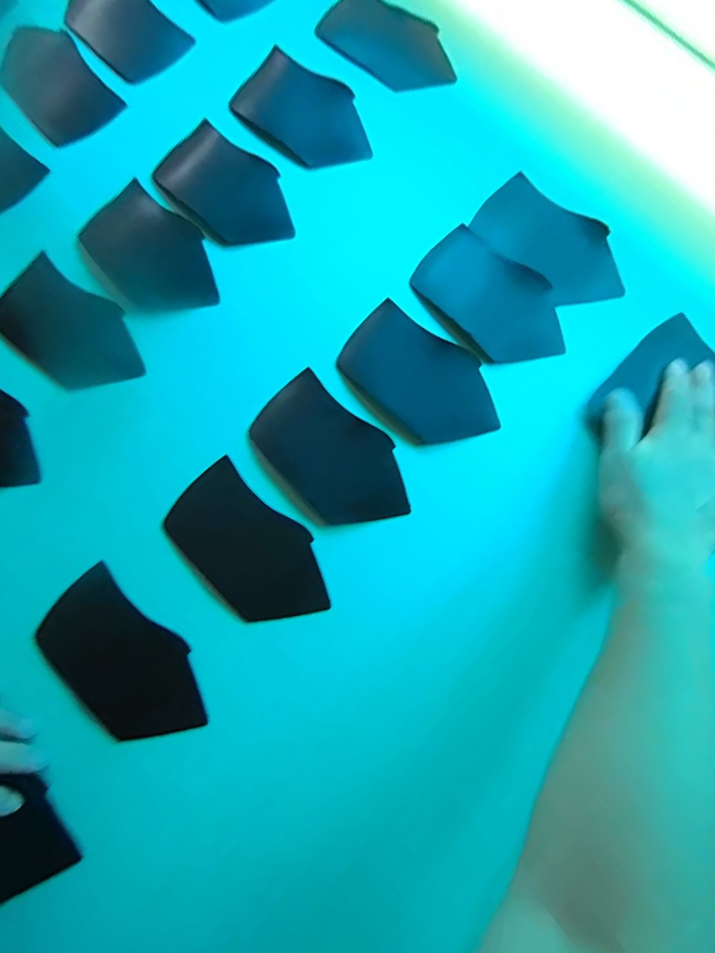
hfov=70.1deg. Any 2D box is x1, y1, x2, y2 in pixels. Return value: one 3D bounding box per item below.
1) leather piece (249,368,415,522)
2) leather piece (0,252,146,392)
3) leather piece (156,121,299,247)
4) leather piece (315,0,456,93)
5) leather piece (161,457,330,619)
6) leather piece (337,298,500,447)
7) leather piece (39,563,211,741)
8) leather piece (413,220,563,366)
[{"bbox_3d":[-0.019,-0.015,0.389,0.075,0.006,0.128,-43,83,2],"label":"leather piece"},{"bbox_3d":[-0.231,-0.116,0.410,0.131,0.005,0.074,36,88,8],"label":"leather piece"},{"bbox_3d":[-0.109,-0.242,0.426,0.126,0.016,0.067,43,81,6],"label":"leather piece"},{"bbox_3d":[0.030,-0.392,0.461,0.122,0.006,0.061,35,99,0],"label":"leather piece"},{"bbox_3d":[-0.080,0.053,0.372,0.073,0.006,0.128,-44,83,-9],"label":"leather piece"},{"bbox_3d":[0.048,-0.074,0.399,0.127,0.011,0.078,38,81,6],"label":"leather piece"},{"bbox_3d":[-0.165,0.131,0.358,0.129,0.004,0.072,40,81,6],"label":"leather piece"},{"bbox_3d":[0.108,-0.143,0.412,0.080,0.005,0.128,-39,81,-3],"label":"leather piece"}]

